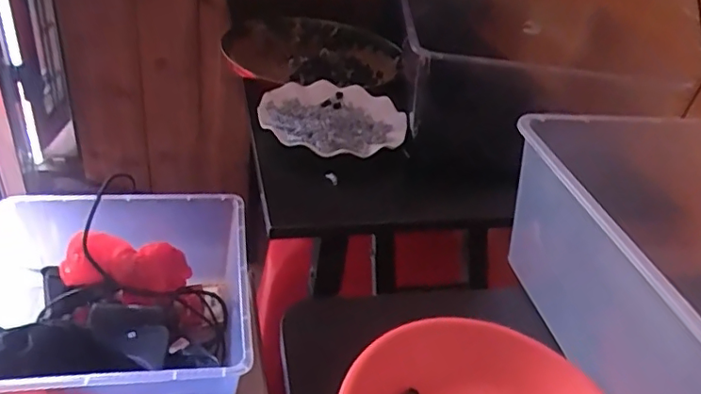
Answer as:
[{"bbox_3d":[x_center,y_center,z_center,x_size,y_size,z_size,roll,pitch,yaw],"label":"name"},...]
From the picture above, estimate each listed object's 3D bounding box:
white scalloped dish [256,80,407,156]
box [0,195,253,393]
[{"bbox_3d":[-0.023,-0.101,0.708,0.178,0.029,0.177,6,35,-4],"label":"white scalloped dish"},{"bbox_3d":[-0.271,0.126,0.655,0.289,0.163,0.304,-1,36,-13],"label":"box"}]

